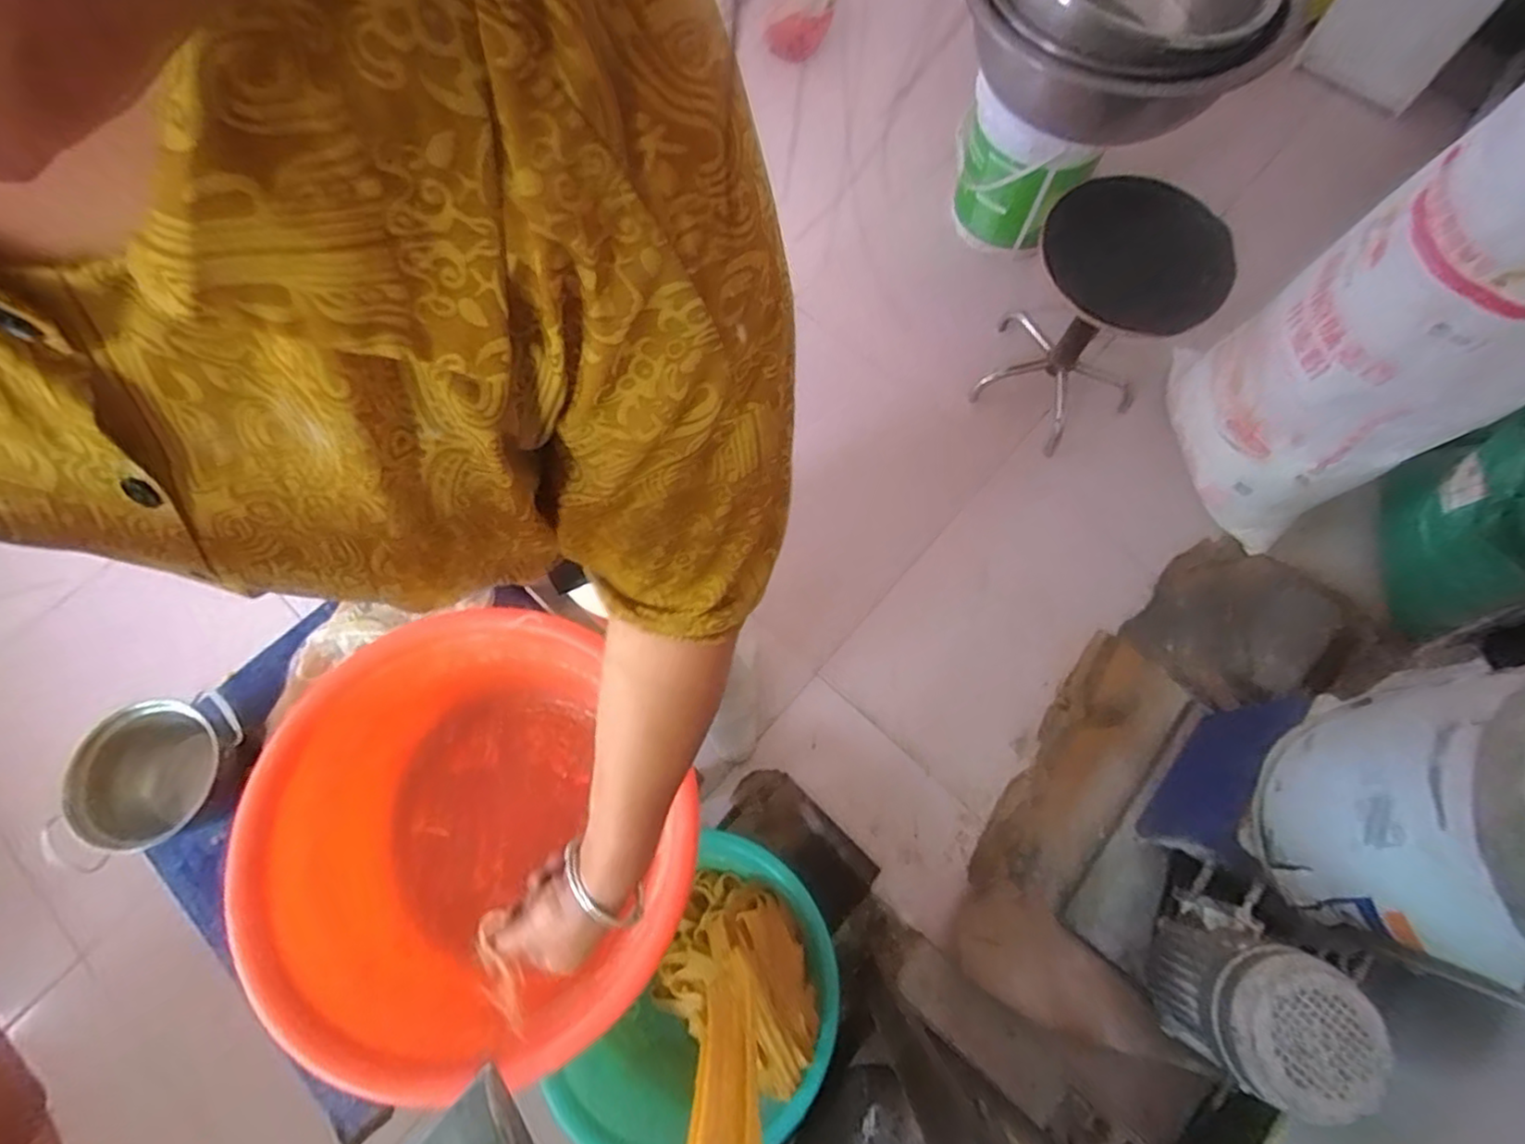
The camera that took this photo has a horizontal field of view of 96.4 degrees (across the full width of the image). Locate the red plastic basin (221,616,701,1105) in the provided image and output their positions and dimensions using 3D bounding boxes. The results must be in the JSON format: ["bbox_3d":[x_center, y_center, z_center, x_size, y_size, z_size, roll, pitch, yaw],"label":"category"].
[{"bbox_3d":[-0.294,0.271,0.722,0.382,0.190,0.397,0,72,1],"label":"red plastic basin"}]

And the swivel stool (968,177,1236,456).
[{"bbox_3d":[0.623,-0.491,1.290,0.310,0.417,0.329,33,76,11],"label":"swivel stool"}]

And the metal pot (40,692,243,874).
[{"bbox_3d":[-0.678,0.233,0.791,0.174,0.104,0.150,-12,72,-2],"label":"metal pot"}]

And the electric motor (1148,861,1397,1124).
[{"bbox_3d":[0.605,0.537,0.881,0.171,0.283,0.186,-19,73,-5],"label":"electric motor"}]

